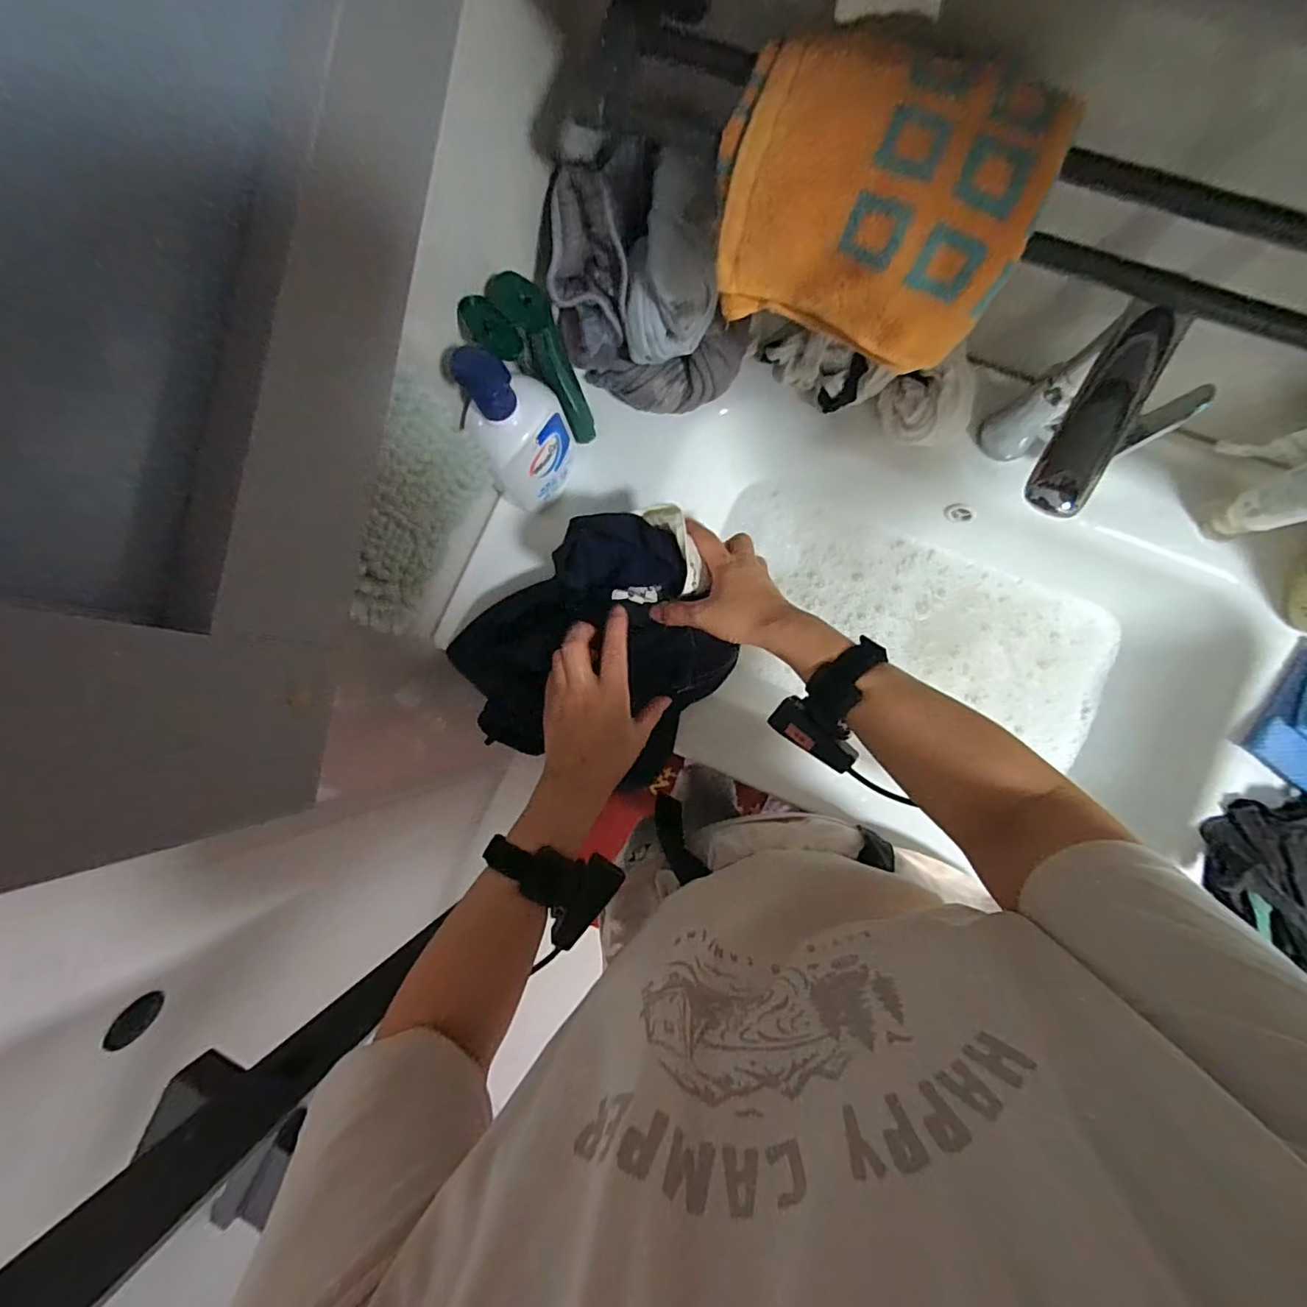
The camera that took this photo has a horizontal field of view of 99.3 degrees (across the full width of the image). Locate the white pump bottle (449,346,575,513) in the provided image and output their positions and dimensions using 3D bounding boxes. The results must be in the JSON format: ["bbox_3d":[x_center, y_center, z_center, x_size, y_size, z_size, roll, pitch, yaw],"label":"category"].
[{"bbox_3d":[-0.116,-0.191,0.490,0.052,0.179,0.086,19,87,7],"label":"white pump bottle"}]

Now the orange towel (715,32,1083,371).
[{"bbox_3d":[0.125,-0.259,0.325,0.172,0.044,0.138,21,131,13],"label":"orange towel"}]

